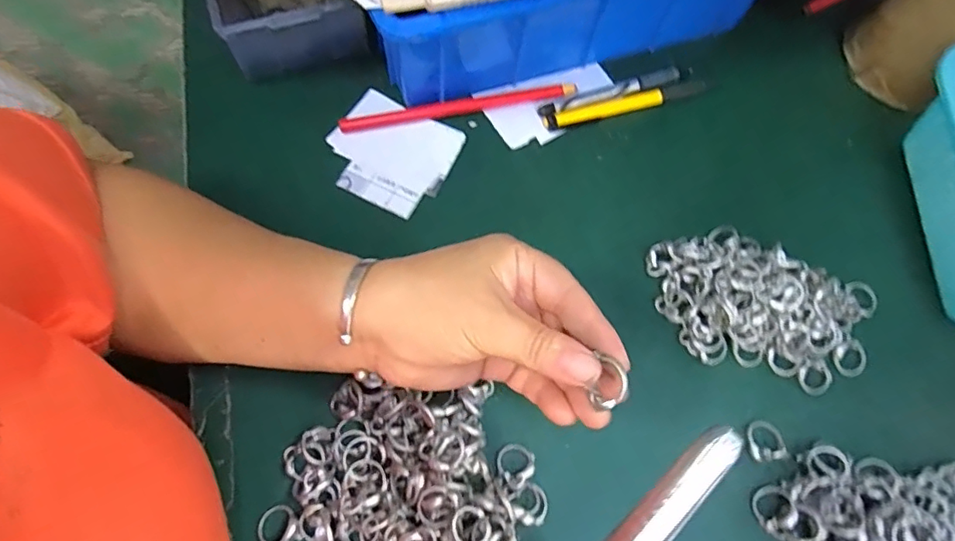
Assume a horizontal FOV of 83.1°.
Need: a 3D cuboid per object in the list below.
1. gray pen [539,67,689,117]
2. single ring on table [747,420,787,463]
[{"bbox_3d":[0.099,-0.129,0.389,0.116,0.007,0.011,-18,72,-9],"label":"gray pen"},{"bbox_3d":[0.168,0.099,0.314,0.021,0.008,0.022,1,70,-2],"label":"single ring on table"}]

